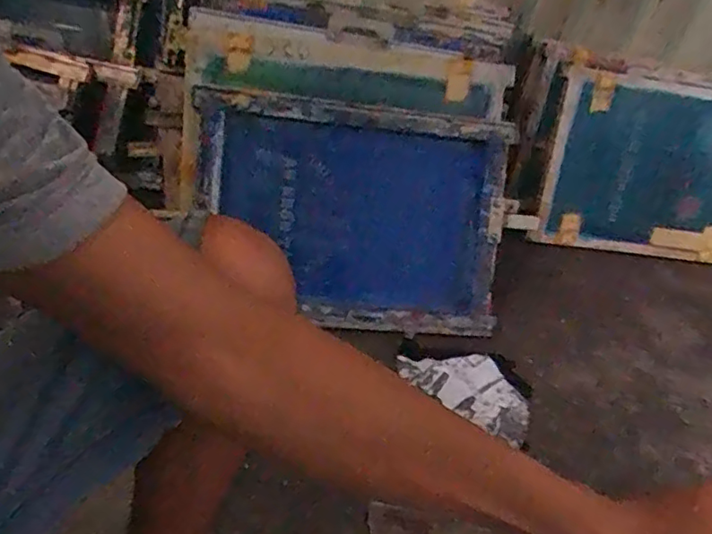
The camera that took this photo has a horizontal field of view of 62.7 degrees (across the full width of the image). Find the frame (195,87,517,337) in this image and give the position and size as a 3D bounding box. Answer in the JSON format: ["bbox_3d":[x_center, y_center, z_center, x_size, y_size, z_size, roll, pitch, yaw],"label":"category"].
[{"bbox_3d":[-0.010,-0.085,1.053,0.527,0.395,0.037,5,11,-4],"label":"frame"}]

